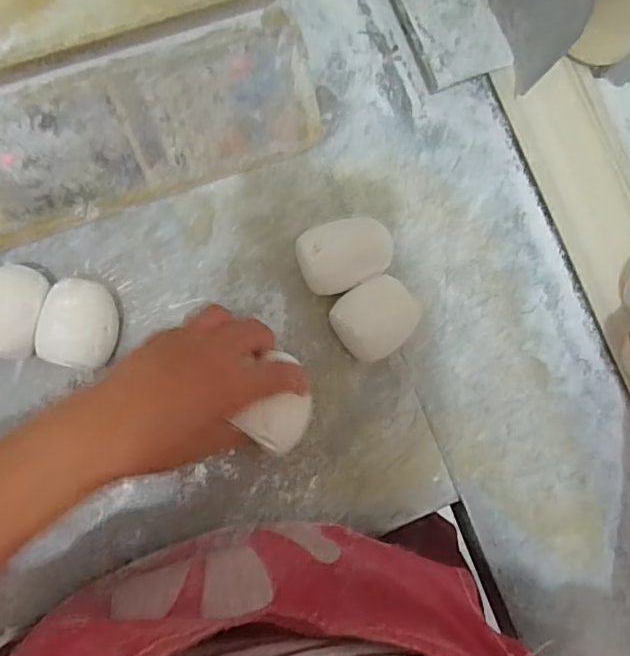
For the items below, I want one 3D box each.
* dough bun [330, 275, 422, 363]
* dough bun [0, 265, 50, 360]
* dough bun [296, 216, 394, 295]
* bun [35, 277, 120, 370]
[{"bbox_3d":[0.044,-0.007,0.423,0.063,0.041,0.055,-43,91,-7],"label":"dough bun"},{"bbox_3d":[-0.212,-0.011,0.393,0.045,0.039,0.061,12,85,-5],"label":"dough bun"},{"bbox_3d":[0.022,-0.052,0.424,0.069,0.042,0.049,-15,88,-6],"label":"dough bun"},{"bbox_3d":[-0.165,-0.003,0.395,0.049,0.046,0.059,9,85,-5],"label":"bun"}]

